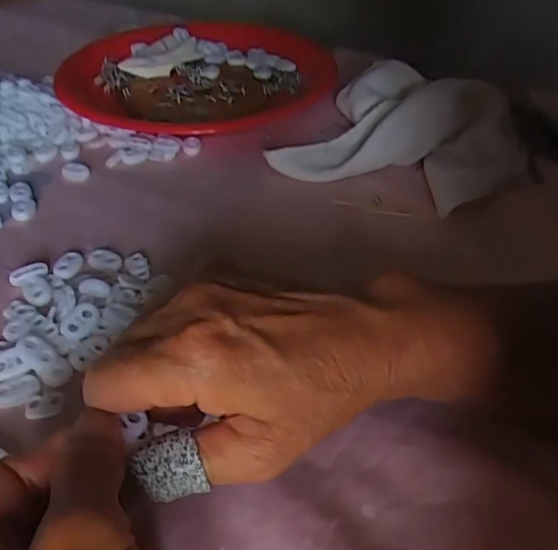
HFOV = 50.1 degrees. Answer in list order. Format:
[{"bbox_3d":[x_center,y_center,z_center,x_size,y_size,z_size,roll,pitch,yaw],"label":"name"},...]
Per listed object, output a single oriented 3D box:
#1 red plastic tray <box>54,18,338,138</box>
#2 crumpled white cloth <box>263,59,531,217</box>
[{"bbox_3d":[-0.081,-0.190,0.573,0.233,0.031,0.233,-3,40,-4],"label":"red plastic tray"},{"bbox_3d":[0.100,-0.113,0.457,0.166,0.065,0.134,21,44,22],"label":"crumpled white cloth"}]

